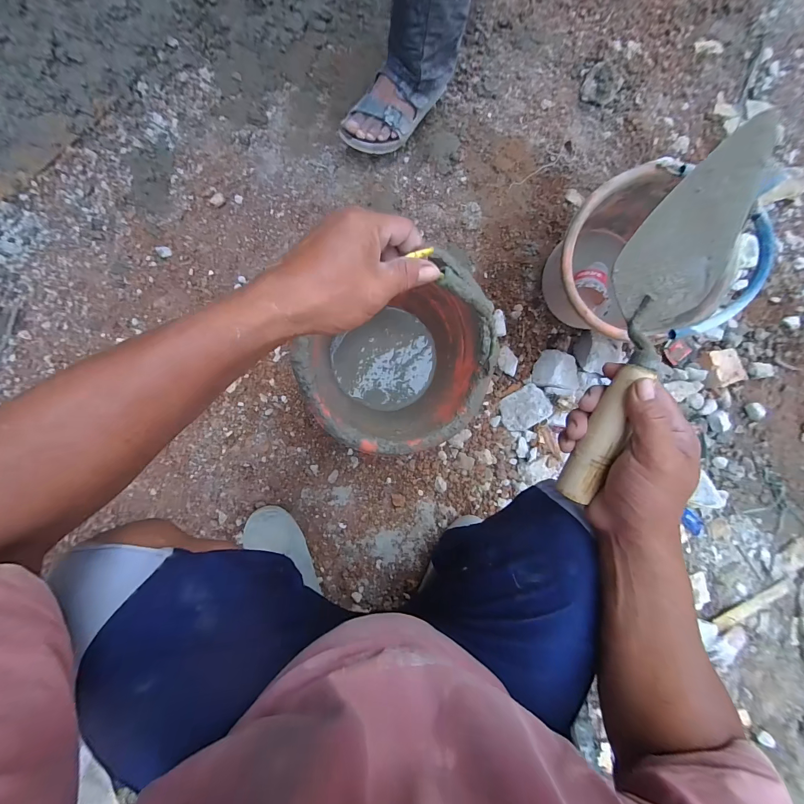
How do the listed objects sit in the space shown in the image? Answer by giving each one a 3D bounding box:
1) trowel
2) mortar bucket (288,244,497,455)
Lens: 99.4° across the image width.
[{"bbox_3d":[0.204,-0.051,0.277,0.090,0.051,0.290,18,98,-6],"label":"trowel"},{"bbox_3d":[-0.018,-0.056,0.547,0.258,0.182,0.256,1,86,-8],"label":"mortar bucket"}]

